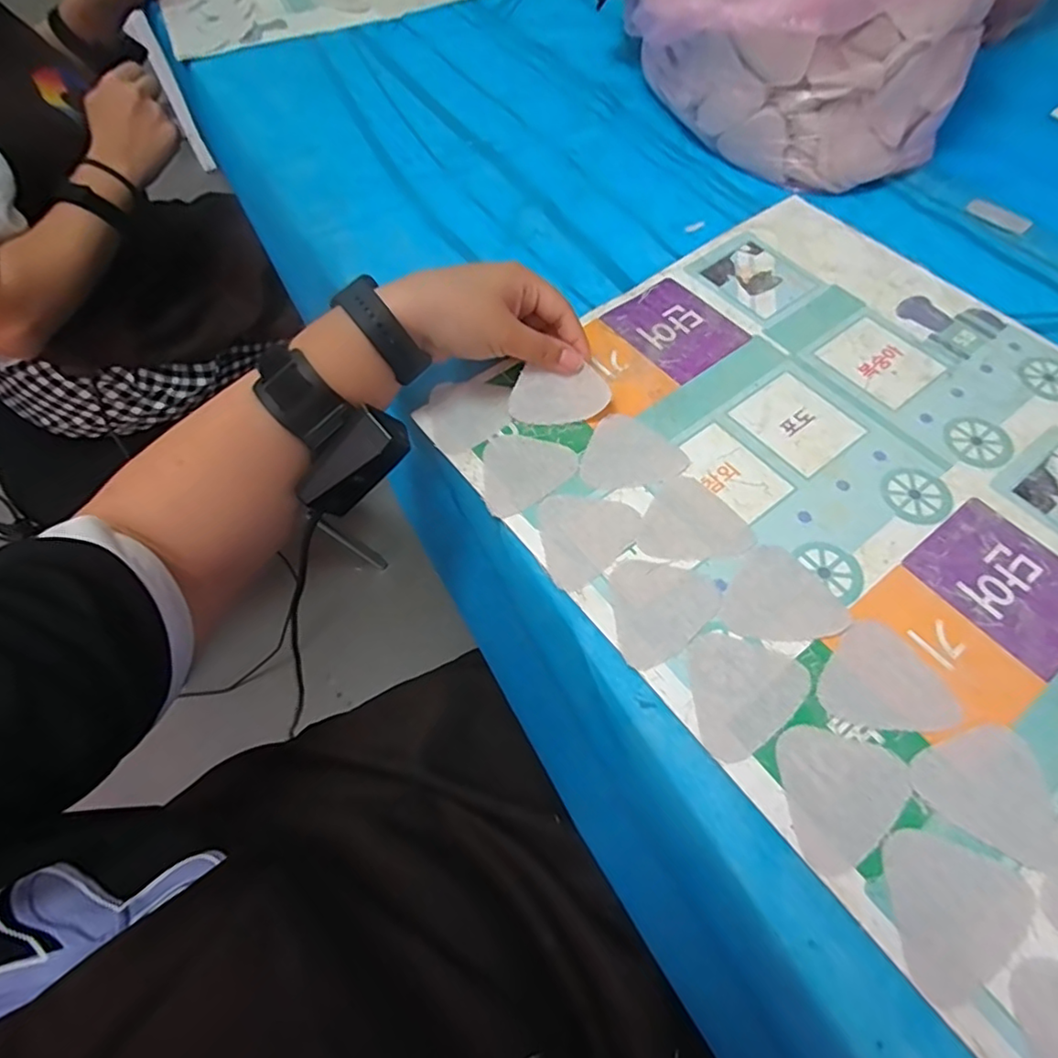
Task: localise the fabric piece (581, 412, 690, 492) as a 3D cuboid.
[{"bbox_3d":[0.062,-0.045,0.375,0.059,0.004,0.059,-2,61,3],"label":"fabric piece"}]

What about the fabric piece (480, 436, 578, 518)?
[{"bbox_3d":[-0.007,-0.038,0.374,0.064,0.004,0.053,-39,66,-17],"label":"fabric piece"}]

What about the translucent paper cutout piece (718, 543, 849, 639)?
[{"bbox_3d":[0.135,0.041,0.324,0.060,0.004,0.057,-2,61,3],"label":"translucent paper cutout piece"}]

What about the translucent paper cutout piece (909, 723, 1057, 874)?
[{"bbox_3d":[0.218,0.125,0.276,0.057,0.004,0.062,-29,63,-12],"label":"translucent paper cutout piece"}]

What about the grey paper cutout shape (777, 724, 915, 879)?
[{"bbox_3d":[0.143,0.120,0.280,0.065,0.004,0.055,-35,65,-15],"label":"grey paper cutout shape"}]

